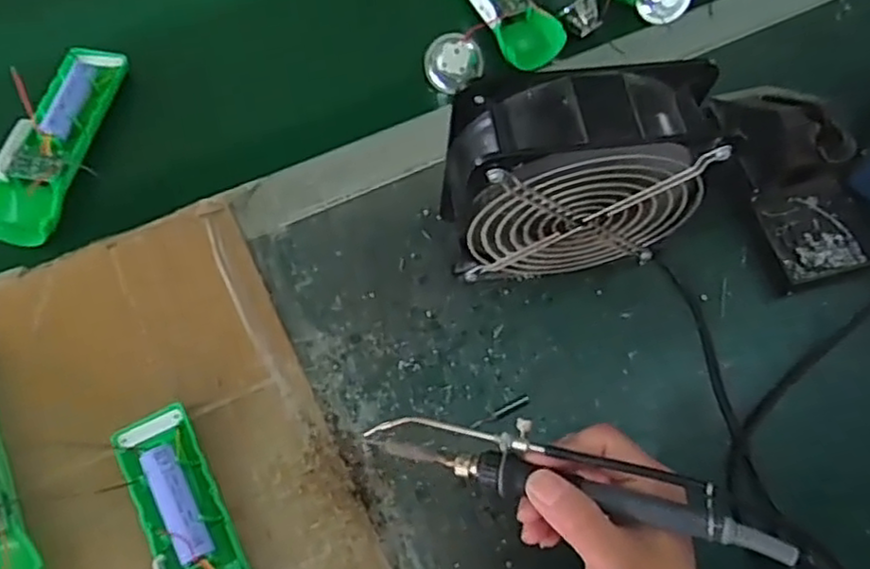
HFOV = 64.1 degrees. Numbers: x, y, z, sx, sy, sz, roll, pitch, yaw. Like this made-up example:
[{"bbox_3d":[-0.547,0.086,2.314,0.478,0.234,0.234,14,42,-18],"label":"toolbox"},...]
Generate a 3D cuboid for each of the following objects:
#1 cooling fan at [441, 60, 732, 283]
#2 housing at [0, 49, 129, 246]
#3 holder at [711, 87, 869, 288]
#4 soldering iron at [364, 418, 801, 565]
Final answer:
[{"bbox_3d":[0.078,-0.055,0.425,0.147,0.153,0.059,-5,65,-6],"label":"cooling fan"},{"bbox_3d":[-0.269,-0.102,0.495,0.052,0.034,0.157,9,65,1],"label":"housing"},{"bbox_3d":[0.255,-0.083,0.488,0.064,0.086,0.151,-14,67,-10],"label":"holder"},{"bbox_3d":[0.062,0.090,0.333,0.202,0.018,0.030,11,59,22],"label":"soldering iron"}]

